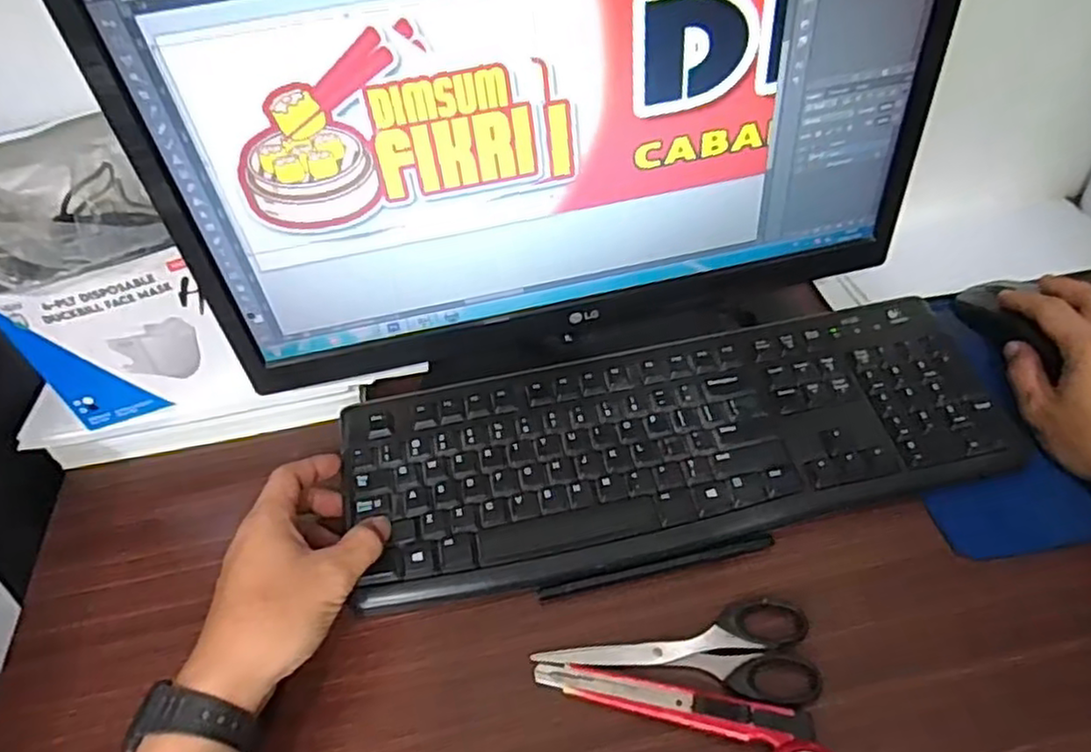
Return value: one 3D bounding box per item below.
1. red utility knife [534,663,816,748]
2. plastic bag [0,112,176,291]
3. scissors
[{"bbox_3d":[0.066,0.174,0.369,0.144,0.012,0.019,9,56,11],"label":"red utility knife"},{"bbox_3d":[-0.288,-0.102,0.401,0.103,0.049,0.125,-26,51,-18],"label":"plastic bag"},{"bbox_3d":[0.074,0.155,0.390,0.152,0.005,0.056,-2,54,4],"label":"scissors"}]

